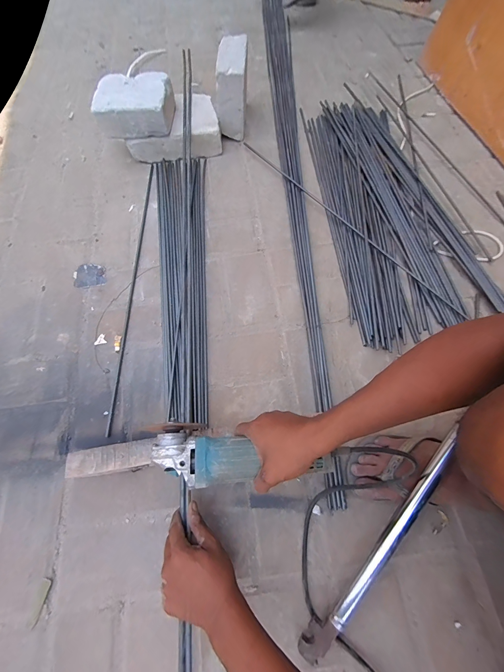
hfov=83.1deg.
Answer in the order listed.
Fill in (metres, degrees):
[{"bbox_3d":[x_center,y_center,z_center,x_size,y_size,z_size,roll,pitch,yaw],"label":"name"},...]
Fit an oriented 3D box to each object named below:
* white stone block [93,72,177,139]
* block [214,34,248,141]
[{"bbox_3d":[-0.317,-0.629,0.777,0.193,0.076,0.167,-3,65,1],"label":"white stone block"},{"bbox_3d":[-0.055,-0.713,0.827,0.085,0.185,0.169,1,66,2],"label":"block"}]

